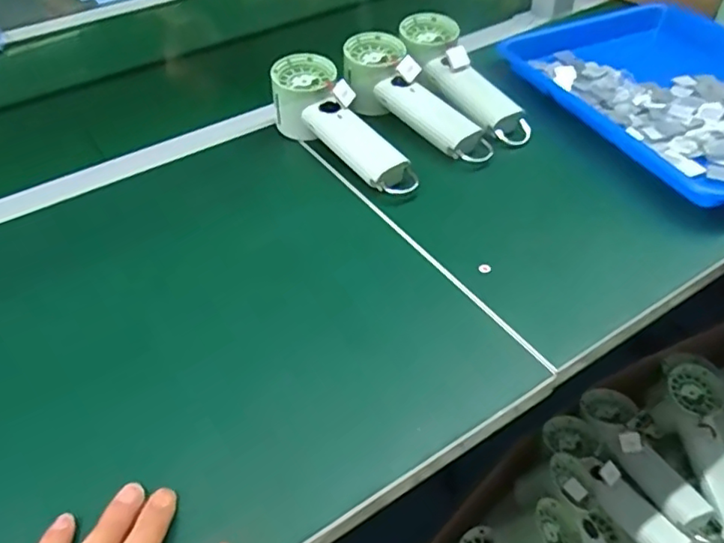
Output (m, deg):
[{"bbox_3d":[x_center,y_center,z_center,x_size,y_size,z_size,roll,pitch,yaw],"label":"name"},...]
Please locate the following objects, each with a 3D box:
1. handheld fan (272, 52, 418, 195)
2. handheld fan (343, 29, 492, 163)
[{"bbox_3d":[-0.024,-0.137,0.539,0.069,0.063,0.185,-24,48,-18],"label":"handheld fan"},{"bbox_3d":[0.051,-0.169,0.575,0.067,0.058,0.196,-30,64,-23],"label":"handheld fan"}]

